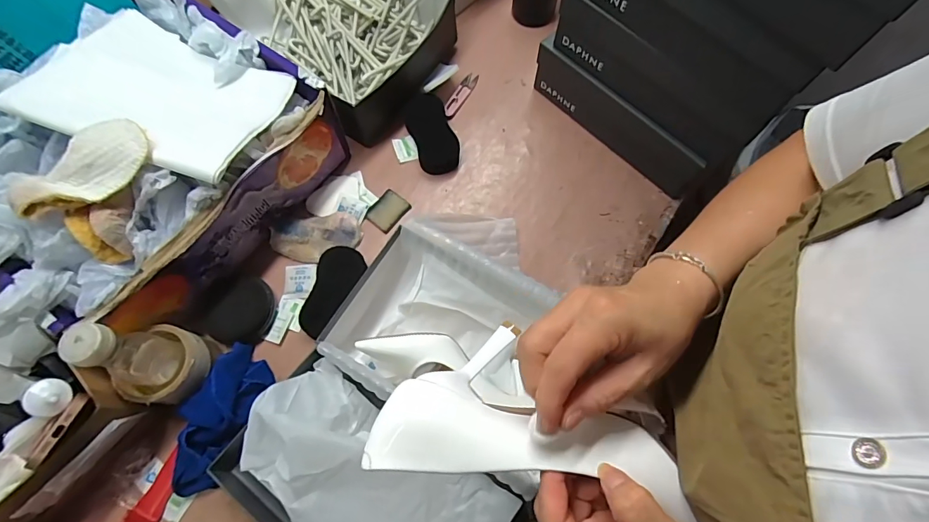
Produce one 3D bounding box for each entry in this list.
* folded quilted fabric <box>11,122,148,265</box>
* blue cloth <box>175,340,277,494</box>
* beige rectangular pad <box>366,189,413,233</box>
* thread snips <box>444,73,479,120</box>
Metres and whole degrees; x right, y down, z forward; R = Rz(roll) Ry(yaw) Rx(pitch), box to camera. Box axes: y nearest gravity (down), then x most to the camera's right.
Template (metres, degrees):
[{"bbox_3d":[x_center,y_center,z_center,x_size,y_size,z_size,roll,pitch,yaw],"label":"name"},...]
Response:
[{"bbox_3d":[-0.399,-0.082,0.475,0.096,0.070,0.135,19,71,6],"label":"folded quilted fabric"},{"bbox_3d":[-0.303,0.195,0.540,0.082,0.053,0.181,21,71,7],"label":"blue cloth"},{"bbox_3d":[-0.116,-0.077,0.664,0.048,0.006,0.058,35,73,11],"label":"beige rectangular pad"},{"bbox_3d":[-0.005,-0.286,0.746,0.025,0.015,0.113,22,71,7],"label":"thread snips"}]

